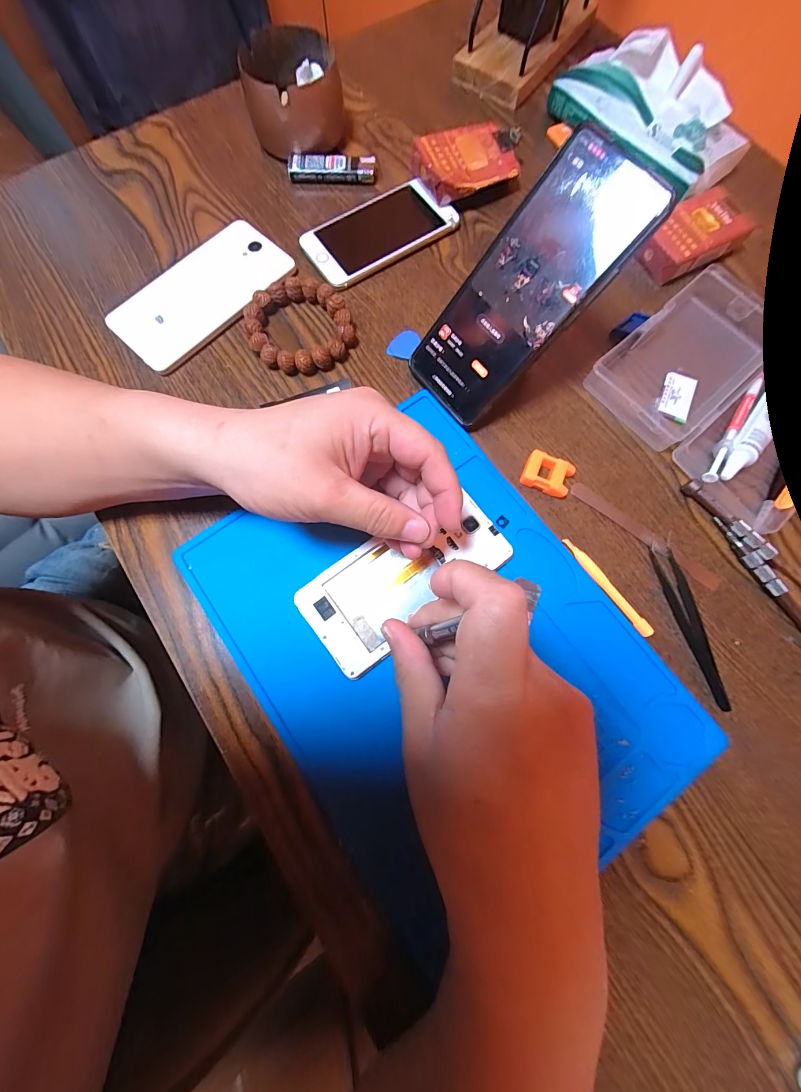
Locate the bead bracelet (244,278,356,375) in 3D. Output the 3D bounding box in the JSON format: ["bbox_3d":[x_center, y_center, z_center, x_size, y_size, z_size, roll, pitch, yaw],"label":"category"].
[{"bbox_3d":[-0.082,-0.178,0.293,0.079,0.016,0.089,-42,81,-9],"label":"bead bracelet"}]

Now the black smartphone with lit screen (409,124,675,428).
[{"bbox_3d":[0.079,-0.165,0.240,0.160,0.008,0.073,-44,79,30],"label":"black smartphone with lit screen"}]

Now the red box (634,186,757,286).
[{"bbox_3d":[0.255,-0.270,0.315,0.092,0.024,0.053,-33,79,-8],"label":"red box"}]

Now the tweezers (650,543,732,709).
[{"bbox_3d":[0.203,0.055,0.248,0.018,0.004,0.107,-17,78,-5],"label":"tweezers"}]

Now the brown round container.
[{"bbox_3d":[-0.097,-0.416,0.333,0.086,0.050,0.095,-8,77,-3],"label":"brown round container"}]

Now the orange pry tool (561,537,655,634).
[{"bbox_3d":[0.144,0.028,0.252,0.008,0.007,0.082,-36,80,-8],"label":"orange pry tool"}]

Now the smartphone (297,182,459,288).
[{"bbox_3d":[-0.021,-0.281,0.321,0.129,0.009,0.069,-34,80,-8],"label":"smartphone"}]

